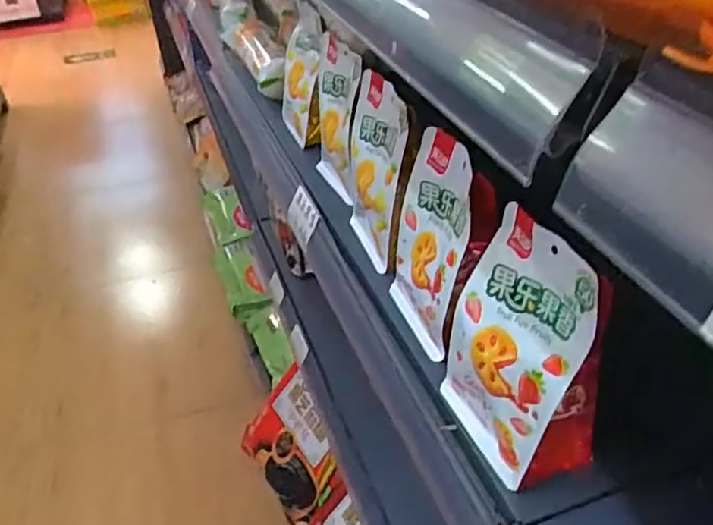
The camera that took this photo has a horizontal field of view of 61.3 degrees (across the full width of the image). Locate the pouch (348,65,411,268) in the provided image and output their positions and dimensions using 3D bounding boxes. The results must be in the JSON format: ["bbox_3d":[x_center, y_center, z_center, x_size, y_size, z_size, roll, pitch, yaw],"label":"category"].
[{"bbox_3d":[0.017,-0.085,0.548,0.036,0.155,0.119,-8,40,-6],"label":"pouch"}]

